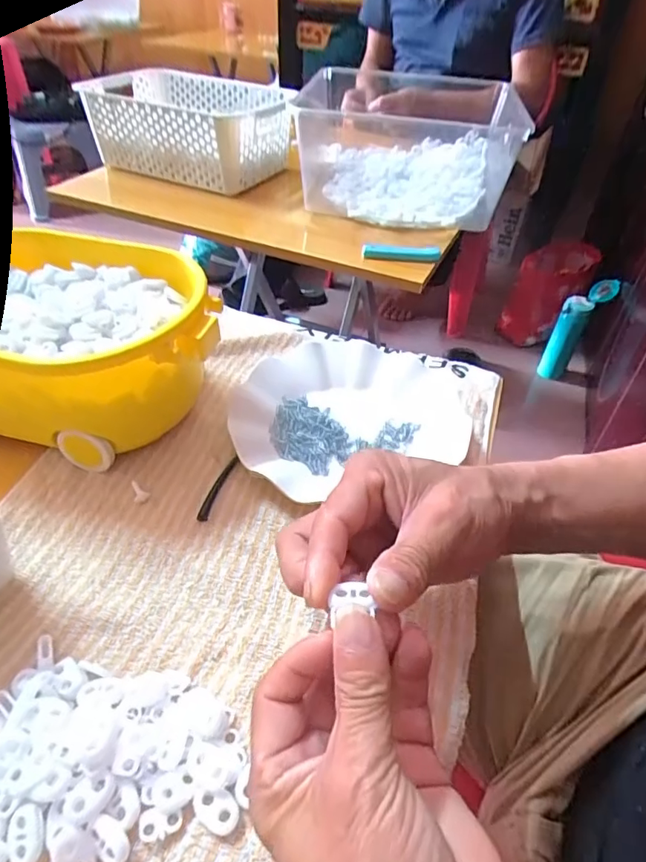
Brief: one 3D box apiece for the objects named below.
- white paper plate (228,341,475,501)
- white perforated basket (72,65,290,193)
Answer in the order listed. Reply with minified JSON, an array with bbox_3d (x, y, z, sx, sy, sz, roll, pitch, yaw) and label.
[{"bbox_3d":[0.021,-0.024,0.425,0.190,0.023,0.153,-10,45,-11],"label":"white paper plate"},{"bbox_3d":[-0.203,-0.484,0.836,0.296,0.122,0.202,21,47,20],"label":"white perforated basket"}]

